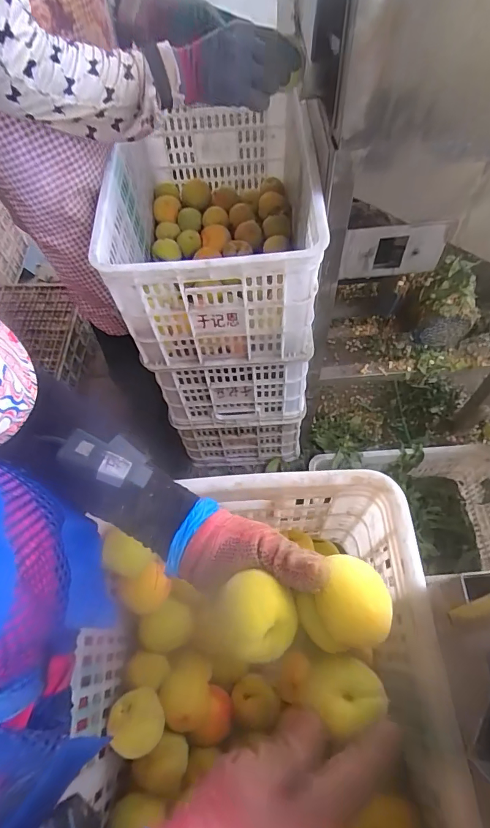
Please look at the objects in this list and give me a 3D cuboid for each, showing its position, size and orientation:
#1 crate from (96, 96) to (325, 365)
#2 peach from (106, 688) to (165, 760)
[{"bbox_3d":[-0.049,-0.373,0.826,0.339,0.266,0.513,-2,62,3],"label":"crate"},{"bbox_3d":[-0.116,0.338,0.473,0.052,0.052,0.058,-32,65,-12],"label":"peach"}]

